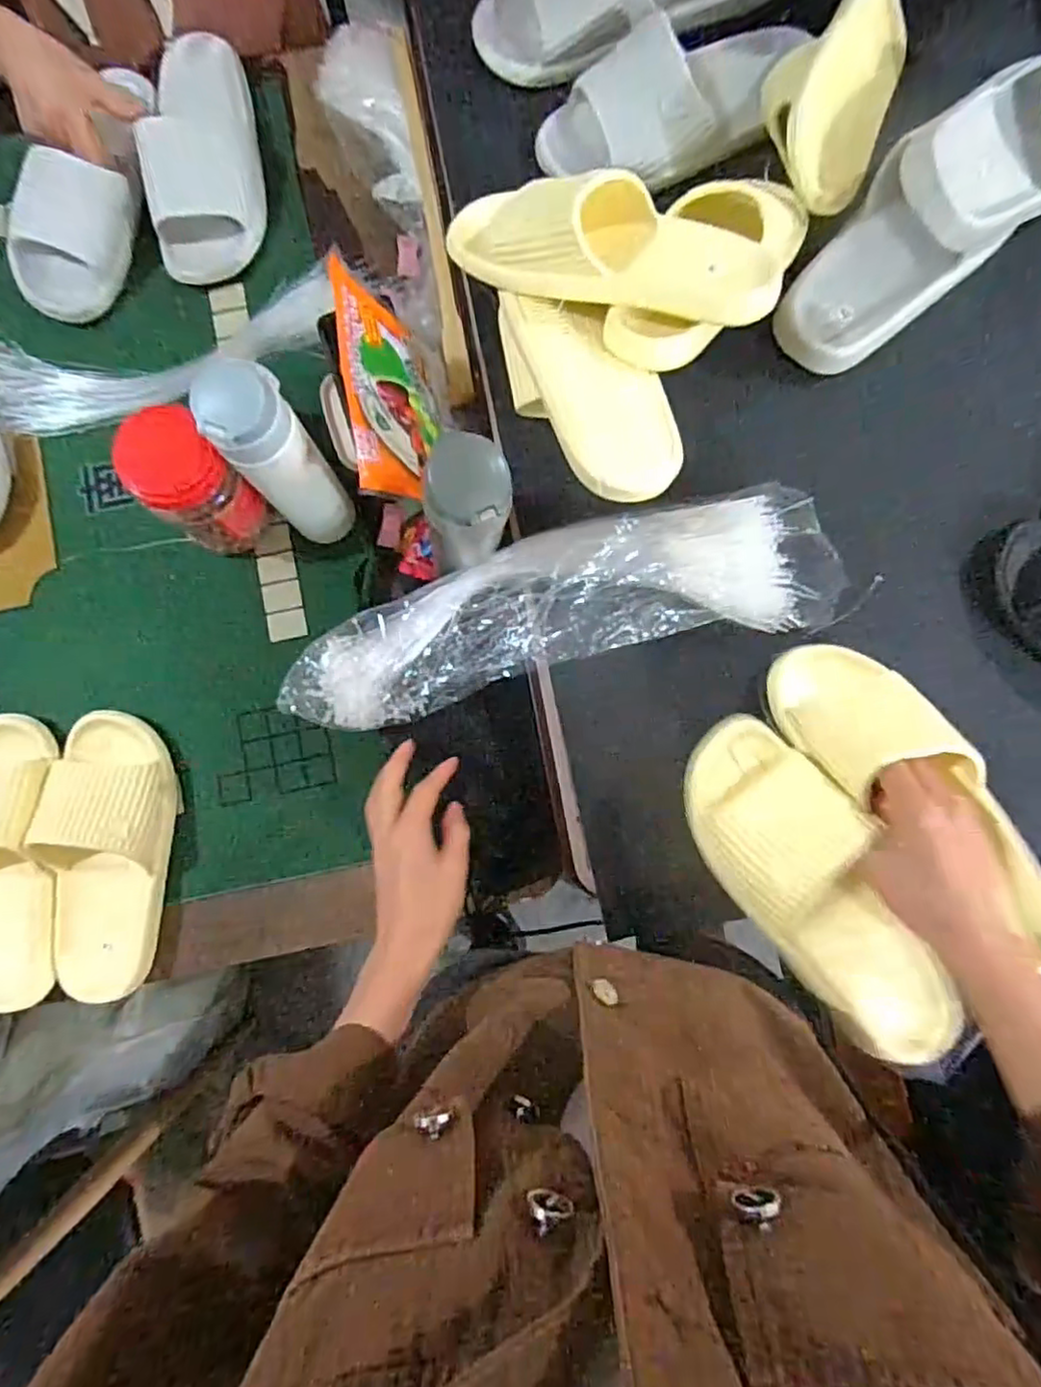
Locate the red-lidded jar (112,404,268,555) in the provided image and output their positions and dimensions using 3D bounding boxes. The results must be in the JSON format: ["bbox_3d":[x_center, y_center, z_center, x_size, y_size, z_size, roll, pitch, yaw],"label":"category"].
[{"bbox_3d":[-0.295,-0.186,0.606,0.076,0.147,0.073,0,83,2],"label":"red-lidded jar"}]

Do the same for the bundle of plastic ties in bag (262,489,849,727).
[{"bbox_3d":[0.023,-0.068,0.541,0.440,0.068,0.122,-12,83,0],"label":"bundle of plastic ties in bag"}]

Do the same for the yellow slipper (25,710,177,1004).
[{"bbox_3d":[-0.392,0.151,0.616,0.108,0.065,0.268,0,83,2],"label":"yellow slipper"}]

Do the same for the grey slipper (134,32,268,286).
[{"bbox_3d":[-0.346,-0.574,0.706,0.111,0.070,0.240,-7,83,1],"label":"grey slipper"}]

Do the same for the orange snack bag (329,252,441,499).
[{"bbox_3d":[-0.102,-0.244,0.538,0.022,0.107,0.171,-17,84,35],"label":"orange snack bag"}]

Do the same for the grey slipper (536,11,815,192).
[{"bbox_3d":[0.133,-0.523,0.577,0.231,0.066,0.093,-19,83,-1],"label":"grey slipper"}]

